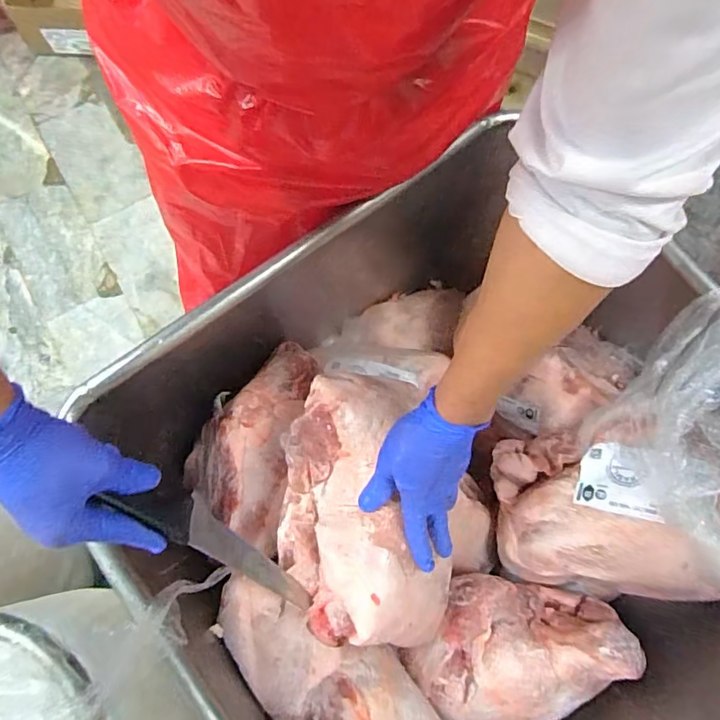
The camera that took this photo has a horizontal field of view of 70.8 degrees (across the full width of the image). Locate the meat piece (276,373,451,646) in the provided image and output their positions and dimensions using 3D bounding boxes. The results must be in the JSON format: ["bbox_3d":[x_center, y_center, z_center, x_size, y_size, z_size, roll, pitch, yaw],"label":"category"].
[{"bbox_3d":[0.001,0.151,0.546,0.167,0.075,0.269,0,72,0],"label":"meat piece"}]

